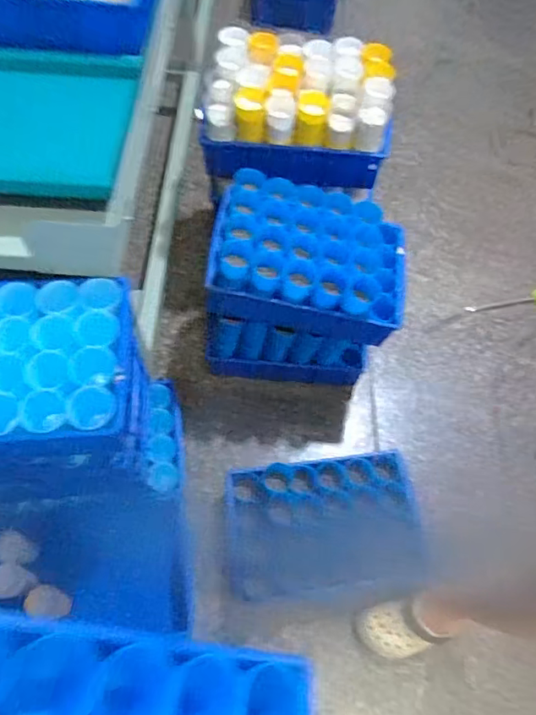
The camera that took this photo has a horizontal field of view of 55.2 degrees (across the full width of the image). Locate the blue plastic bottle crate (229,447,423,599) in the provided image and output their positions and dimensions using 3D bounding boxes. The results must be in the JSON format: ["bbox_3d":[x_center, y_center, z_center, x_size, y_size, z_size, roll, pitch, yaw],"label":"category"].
[{"bbox_3d":[0.121,0.362,1.108,0.402,0.107,0.262,-6,63,-5],"label":"blue plastic bottle crate"}]

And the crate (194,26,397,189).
[{"bbox_3d":[0.071,-0.561,1.141,0.402,0.160,0.274,5,62,0],"label":"crate"}]

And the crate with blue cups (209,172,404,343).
[{"bbox_3d":[0.089,-0.211,1.070,0.397,0.168,0.275,6,62,1],"label":"crate with blue cups"}]

